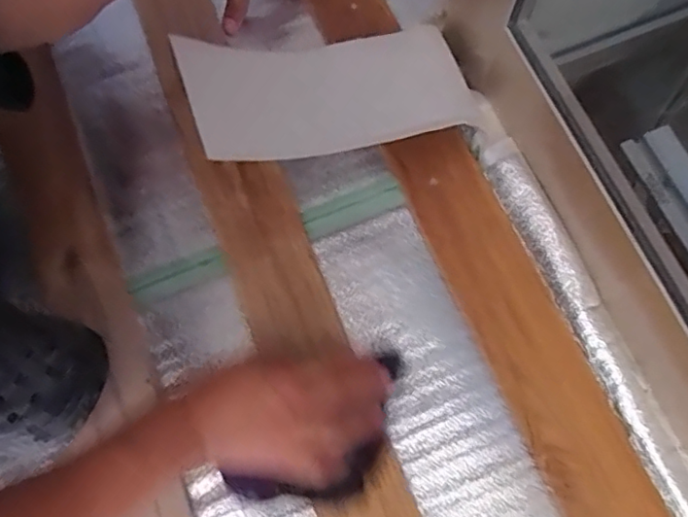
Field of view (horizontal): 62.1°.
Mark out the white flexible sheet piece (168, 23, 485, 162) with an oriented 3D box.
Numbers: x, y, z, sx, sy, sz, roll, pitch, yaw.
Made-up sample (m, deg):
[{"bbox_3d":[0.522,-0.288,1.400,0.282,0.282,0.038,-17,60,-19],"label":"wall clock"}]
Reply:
[{"bbox_3d":[-0.006,-0.166,0.564,0.292,0.035,0.164,-14,55,-25],"label":"white flexible sheet piece"}]

